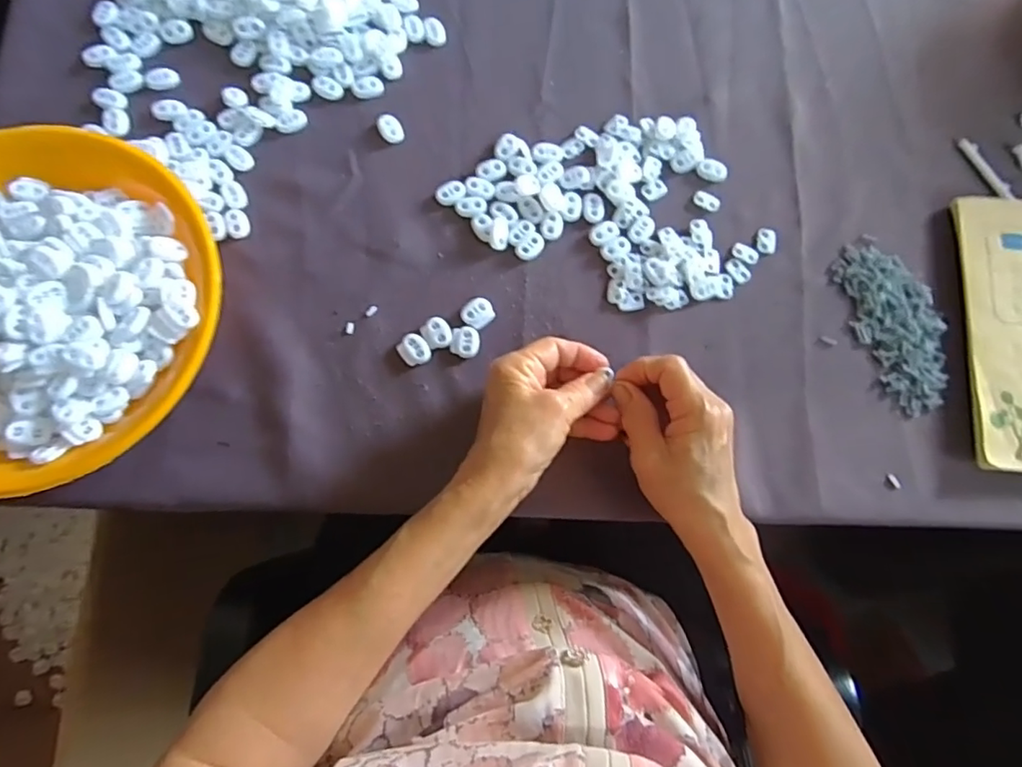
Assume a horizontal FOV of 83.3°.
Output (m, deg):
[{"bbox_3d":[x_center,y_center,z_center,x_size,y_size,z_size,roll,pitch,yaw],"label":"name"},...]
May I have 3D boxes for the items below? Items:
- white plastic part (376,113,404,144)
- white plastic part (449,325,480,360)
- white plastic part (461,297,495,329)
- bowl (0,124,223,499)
[{"bbox_3d":[-0.093,-0.196,0.441,0.017,0.004,0.027,-28,79,-8],"label":"white plastic part"},{"bbox_3d":[-0.032,-0.030,0.404,0.021,0.004,0.022,15,77,2],"label":"white plastic part"},{"bbox_3d":[-0.023,-0.051,0.410,0.022,0.004,0.021,-43,82,-10],"label":"white plastic part"},{"bbox_3d":[-0.315,-0.053,0.378,0.234,0.048,0.239,0,77,-2],"label":"bowl"}]

